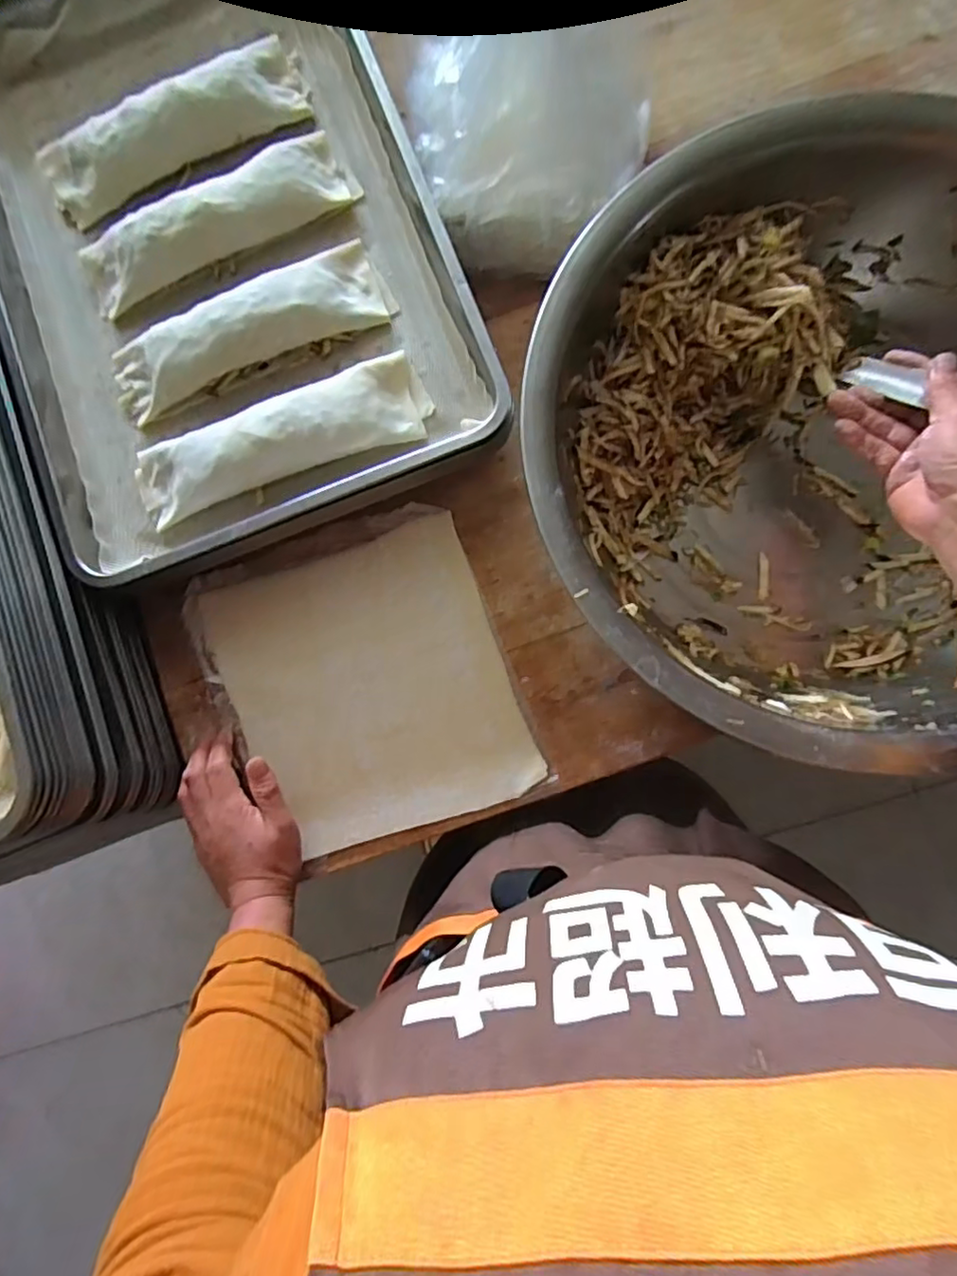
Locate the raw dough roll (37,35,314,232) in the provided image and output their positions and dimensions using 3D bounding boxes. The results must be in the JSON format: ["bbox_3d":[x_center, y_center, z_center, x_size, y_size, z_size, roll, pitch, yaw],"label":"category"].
[{"bbox_3d":[-0.296,-0.488,0.579,0.266,0.048,0.084,-24,82,3],"label":"raw dough roll"}]

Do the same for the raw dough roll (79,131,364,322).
[{"bbox_3d":[-0.246,-0.385,0.565,0.263,0.042,0.087,-31,82,3],"label":"raw dough roll"}]

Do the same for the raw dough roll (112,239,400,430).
[{"bbox_3d":[-0.212,-0.278,0.550,0.265,0.043,0.079,-24,82,3],"label":"raw dough roll"}]

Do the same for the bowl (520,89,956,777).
[{"bbox_3d":[0.271,-0.144,0.468,0.454,0.140,0.405,-42,82,1],"label":"bowl"}]

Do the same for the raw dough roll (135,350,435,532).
[{"bbox_3d":[-0.177,-0.175,0.534,0.271,0.039,0.079,-19,83,4],"label":"raw dough roll"}]

